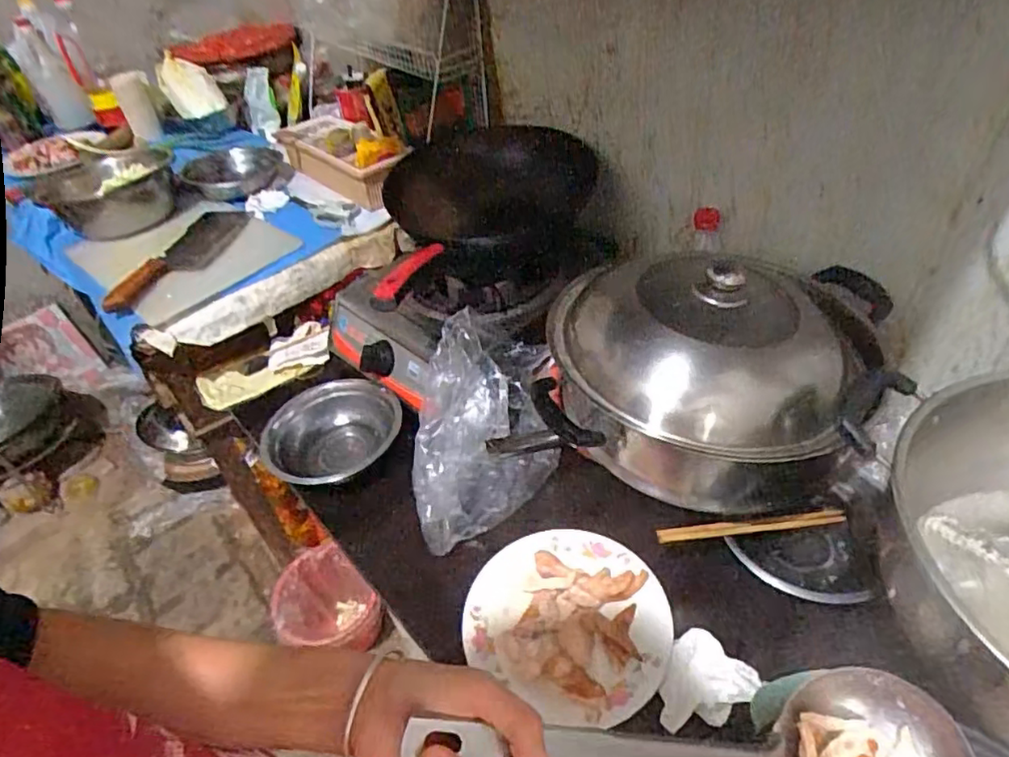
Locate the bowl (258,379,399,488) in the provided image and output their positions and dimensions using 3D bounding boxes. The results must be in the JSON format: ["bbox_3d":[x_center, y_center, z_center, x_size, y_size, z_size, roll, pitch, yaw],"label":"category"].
[{"bbox_3d":[-0.228,0.080,0.812,0.141,0.074,0.175,12,47,19],"label":"bowl"}]

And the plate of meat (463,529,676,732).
[{"bbox_3d":[0.067,0.233,0.607,0.192,0.035,0.185,-4,44,4],"label":"plate of meat"}]

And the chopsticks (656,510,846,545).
[{"bbox_3d":[0.261,0.151,0.629,0.222,0.018,0.014,-2,42,-16],"label":"chopsticks"}]

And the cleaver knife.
[{"bbox_3d":[-0.481,-0.180,0.926,0.085,0.031,0.278,2,44,10],"label":"cleaver knife"}]

